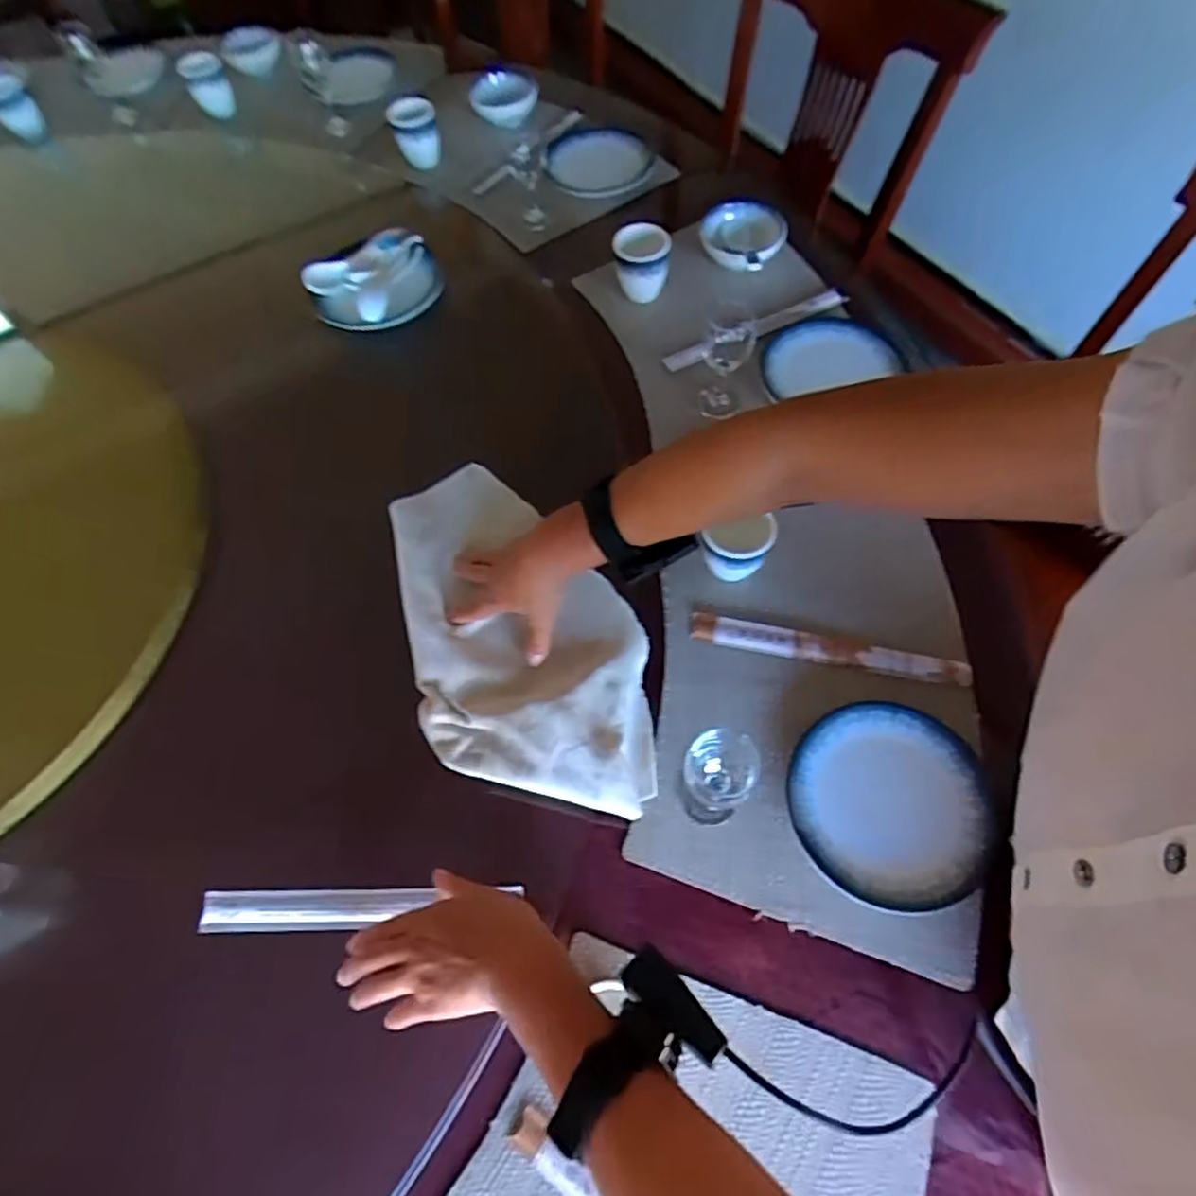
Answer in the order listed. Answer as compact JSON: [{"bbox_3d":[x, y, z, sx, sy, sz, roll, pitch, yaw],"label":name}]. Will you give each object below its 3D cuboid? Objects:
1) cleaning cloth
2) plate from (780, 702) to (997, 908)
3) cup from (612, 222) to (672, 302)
[{"bbox_3d":[-0.077,0.027,0.670,0.215,0.047,0.383,-14,65,-4],"label":"cleaning cloth"},{"bbox_3d":[0.261,0.182,0.599,0.172,0.015,0.170,-1,65,2],"label":"plate"},{"bbox_3d":[0.057,-0.443,0.881,0.072,0.072,0.070,-2,63,3],"label":"cup"}]

